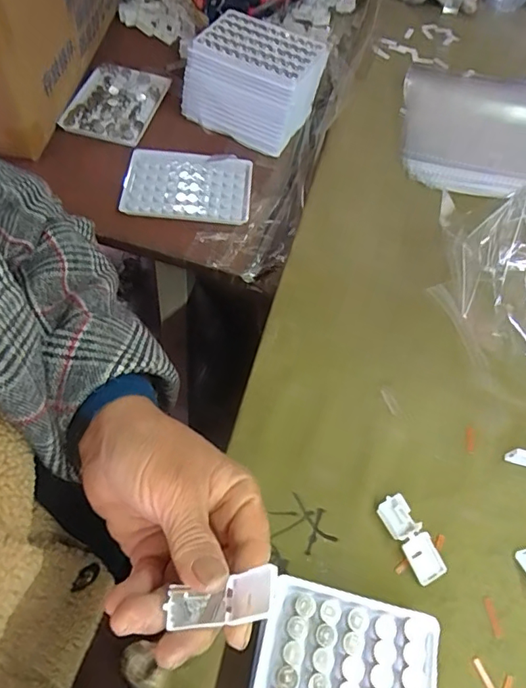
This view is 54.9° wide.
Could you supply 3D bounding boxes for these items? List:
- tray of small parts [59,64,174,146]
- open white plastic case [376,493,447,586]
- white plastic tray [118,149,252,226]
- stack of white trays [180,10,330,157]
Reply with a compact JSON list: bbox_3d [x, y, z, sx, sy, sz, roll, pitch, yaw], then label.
[{"bbox_3d":[-0.171,-0.280,0.587,0.093,0.013,0.122,15,59,2],"label":"tray of small parts"},{"bbox_3d":[0.097,0.126,0.329,0.020,0.012,0.054,-24,65,-19],"label":"open white plastic case"},{"bbox_3d":[-0.079,-0.164,0.532,0.129,0.015,0.090,5,59,-4],"label":"white plastic tray"},{"bbox_3d":[-0.010,-0.294,0.565,0.135,0.083,0.109,25,60,8],"label":"stack of white trays"}]

